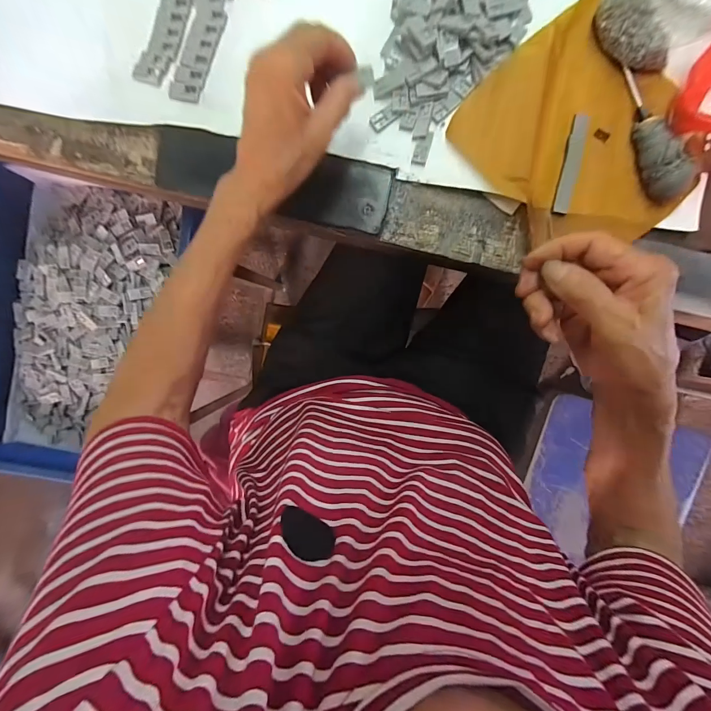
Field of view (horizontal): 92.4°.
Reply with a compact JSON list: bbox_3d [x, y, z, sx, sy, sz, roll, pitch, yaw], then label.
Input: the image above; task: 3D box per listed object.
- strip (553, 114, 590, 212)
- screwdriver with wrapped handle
[{"bbox_3d":[0.191,-0.169,0.300,0.013,0.008,0.084,11,94,2],"label":"strip"},{"bbox_3d":[0.252,-0.187,0.284,0.026,0.021,0.115,-14,93,4],"label":"screwdriver with wrapped handle"}]

